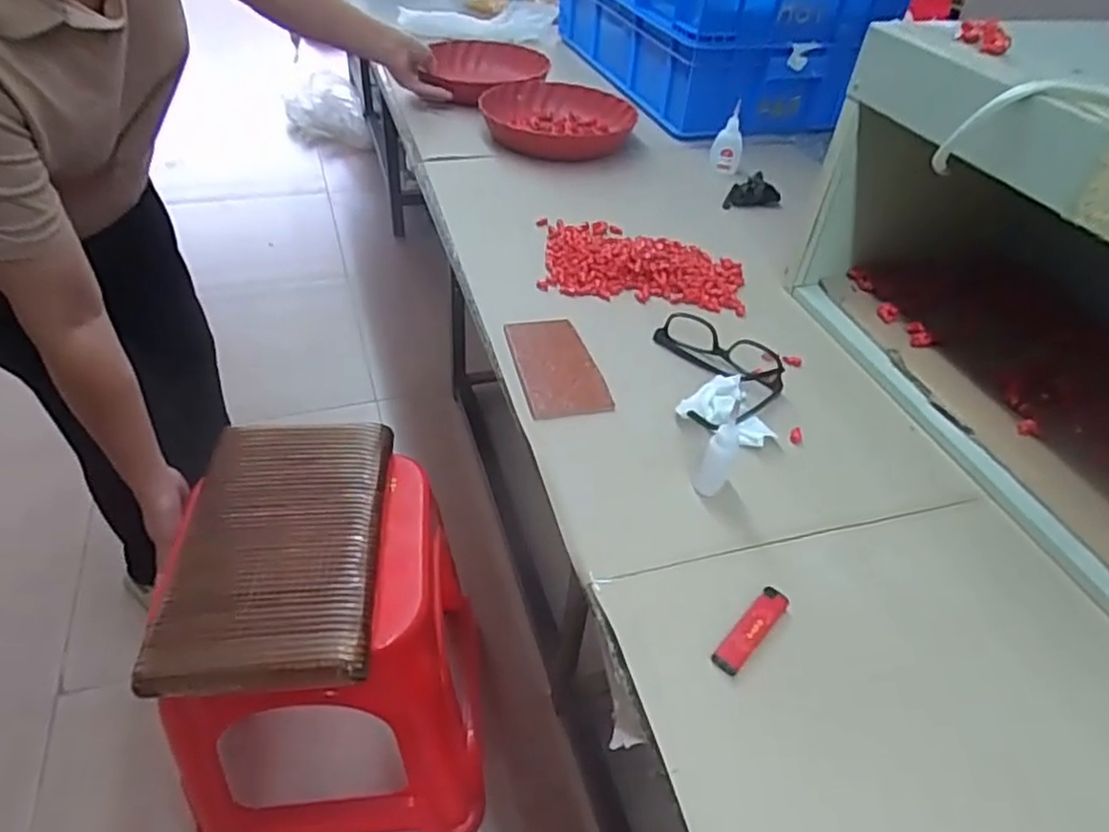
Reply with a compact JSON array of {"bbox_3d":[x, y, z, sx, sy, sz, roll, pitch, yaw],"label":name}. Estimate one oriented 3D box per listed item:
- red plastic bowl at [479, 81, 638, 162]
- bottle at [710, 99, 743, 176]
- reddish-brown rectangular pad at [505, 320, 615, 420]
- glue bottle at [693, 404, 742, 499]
[{"bbox_3d":[0.005,-0.491,1.118,0.241,0.051,0.210,-2,42,-9],"label":"red plastic bowl"},{"bbox_3d":[0.264,-0.420,1.026,0.046,0.094,0.028,15,42,9],"label":"bottle"},{"bbox_3d":[0.001,-0.050,0.656,0.075,0.010,0.135,-7,43,-15],"label":"reddish-brown rectangular pad"},{"bbox_3d":[0.127,0.032,0.529,0.023,0.086,0.023,18,43,13],"label":"glue bottle"}]

